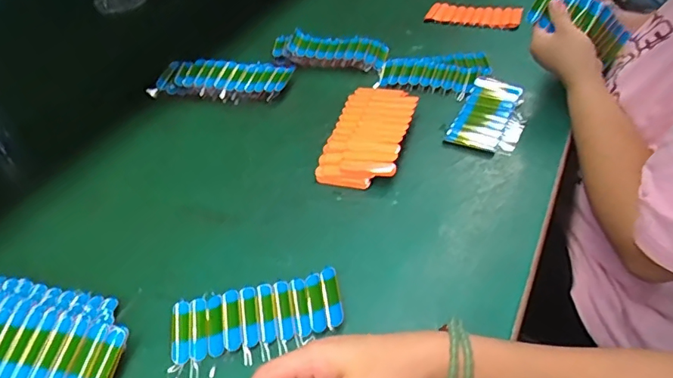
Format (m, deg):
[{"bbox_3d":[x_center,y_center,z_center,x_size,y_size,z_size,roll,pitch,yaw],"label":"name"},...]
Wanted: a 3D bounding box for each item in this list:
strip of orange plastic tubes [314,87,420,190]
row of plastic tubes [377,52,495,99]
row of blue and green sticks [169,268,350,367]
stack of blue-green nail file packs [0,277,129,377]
[{"bbox_3d":[0.043,-0.073,0.615,0.089,0.032,0.175,9,45,15],"label":"strip of orange plastic tubes"},{"bbox_3d":[0.141,-0.173,0.730,0.150,0.013,0.102,6,44,12],"label":"row of plastic tubes"},{"bbox_3d":[-0.070,0.111,0.449,0.149,0.008,0.063,-13,42,-4],"label":"row of blue and green sticks"},{"bbox_3d":[-0.265,0.130,0.431,0.178,0.032,0.116,7,45,13],"label":"stack of blue-green nail file packs"}]

